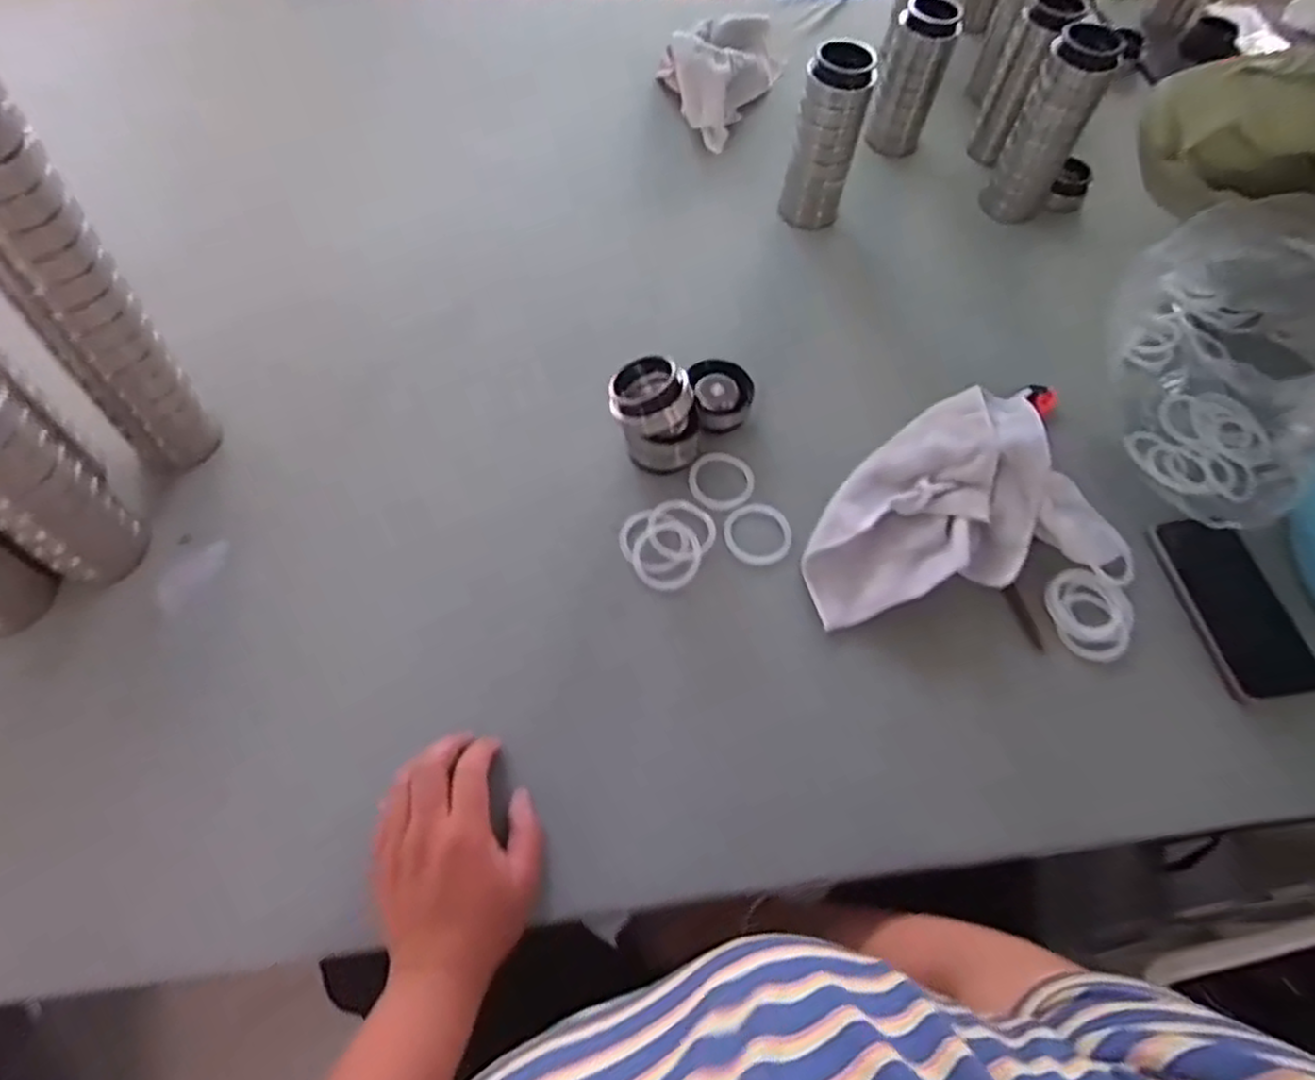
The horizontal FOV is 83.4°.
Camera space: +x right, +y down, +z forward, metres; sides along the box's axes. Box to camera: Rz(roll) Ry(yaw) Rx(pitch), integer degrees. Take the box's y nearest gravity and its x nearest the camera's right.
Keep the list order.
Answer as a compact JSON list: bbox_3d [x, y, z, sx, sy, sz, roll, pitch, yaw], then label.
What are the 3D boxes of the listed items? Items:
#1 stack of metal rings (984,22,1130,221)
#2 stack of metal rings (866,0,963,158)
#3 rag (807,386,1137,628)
[{"bbox_3d":[0.432,-0.455,0.818,0.072,0.198,0.060,26,62,11],"label":"stack of metal rings"},{"bbox_3d":[0.306,-0.557,0.889,0.074,0.164,0.060,17,61,6],"label":"stack of metal rings"},{"bbox_3d":[0.258,-0.045,0.651,0.283,0.046,0.204,-8,61,-8],"label":"rag"}]

